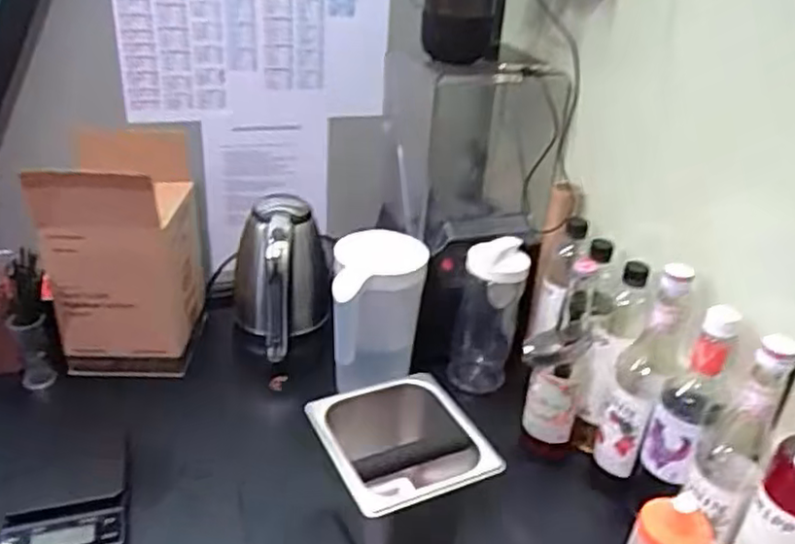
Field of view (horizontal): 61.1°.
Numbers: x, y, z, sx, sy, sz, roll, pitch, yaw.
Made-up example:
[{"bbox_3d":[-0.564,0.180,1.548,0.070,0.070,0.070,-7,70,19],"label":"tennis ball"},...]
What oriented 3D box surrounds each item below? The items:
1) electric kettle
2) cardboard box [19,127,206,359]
[{"bbox_3d":[-0.171,0.016,1.012,0.146,0.208,0.179,-3,30,-12],"label":"electric kettle"},{"bbox_3d":[-0.385,-0.043,0.973,0.181,0.275,0.212,3,29,-2],"label":"cardboard box"}]

